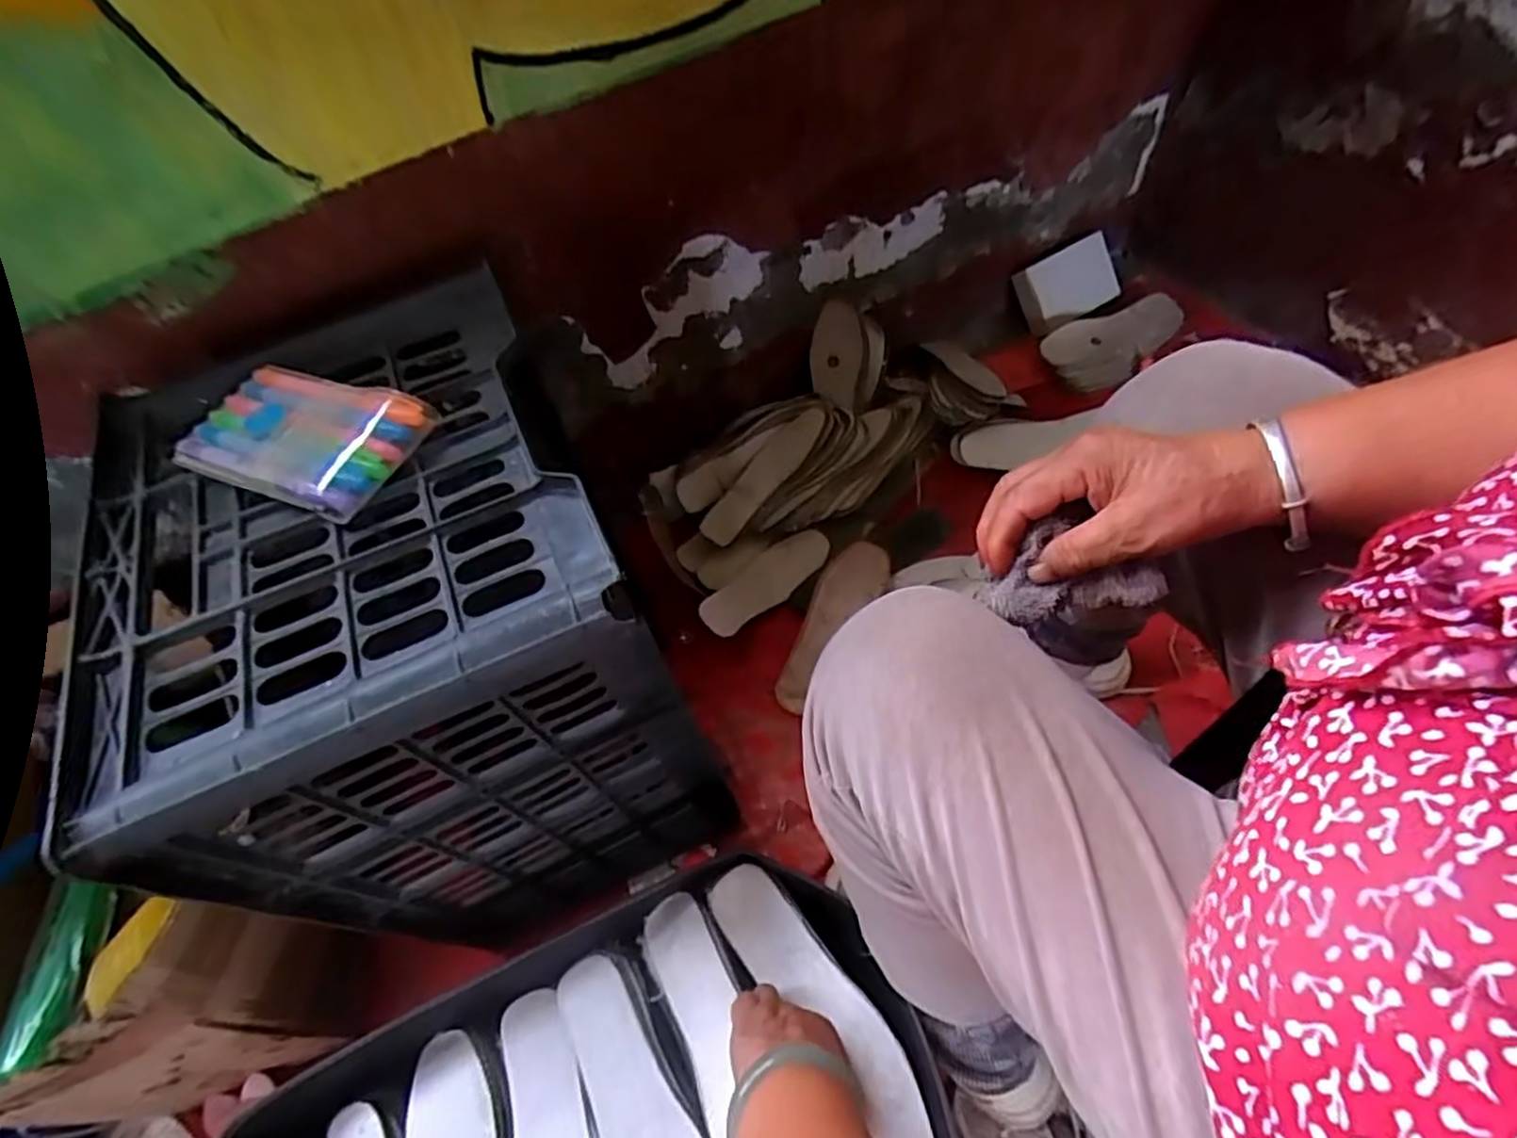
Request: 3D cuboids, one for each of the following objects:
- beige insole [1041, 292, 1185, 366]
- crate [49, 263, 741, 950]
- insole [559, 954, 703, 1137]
[{"bbox_3d":[0.521,-0.344,1.012,0.234,0.013,0.077,-20,86,-11],"label":"beige insole"},{"bbox_3d":[-0.230,0.084,0.573,0.274,0.445,0.361,-23,57,-10],"label":"crate"},{"bbox_3d":[-0.092,0.403,0.508,0.075,0.012,0.219,-41,59,-1],"label":"insole"}]

